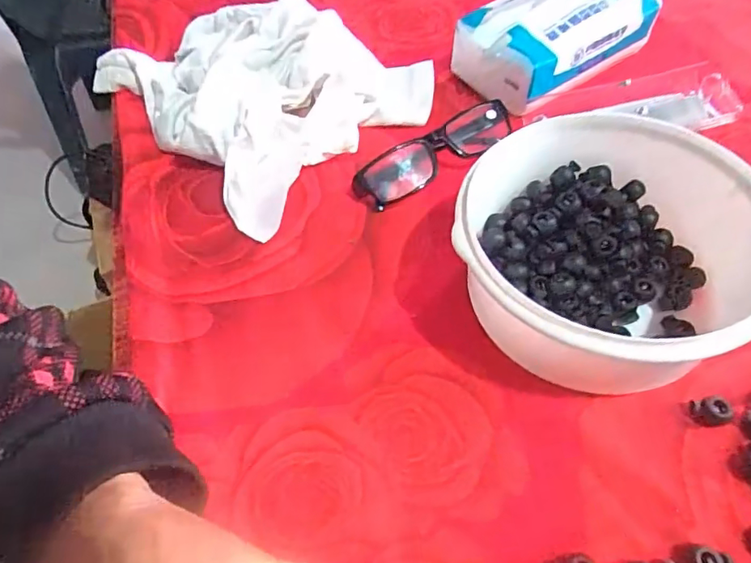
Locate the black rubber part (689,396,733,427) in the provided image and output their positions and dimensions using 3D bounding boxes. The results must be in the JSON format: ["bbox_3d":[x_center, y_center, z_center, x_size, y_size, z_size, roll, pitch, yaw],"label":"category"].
[{"bbox_3d":[0.180,0.070,0.287,0.016,0.014,0.012,0,53,4],"label":"black rubber part"}]

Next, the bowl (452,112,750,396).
[{"bbox_3d":[0.137,-0.014,0.312,0.155,0.076,0.160,-2,53,3],"label":"bowl"}]

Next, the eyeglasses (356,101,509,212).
[{"bbox_3d":[0.044,-0.098,0.407,0.126,0.029,0.038,-30,57,-18],"label":"eyeglasses"}]

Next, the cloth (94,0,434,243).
[{"bbox_3d":[-0.096,-0.180,0.460,0.259,0.056,0.229,37,64,27],"label":"cloth"}]

